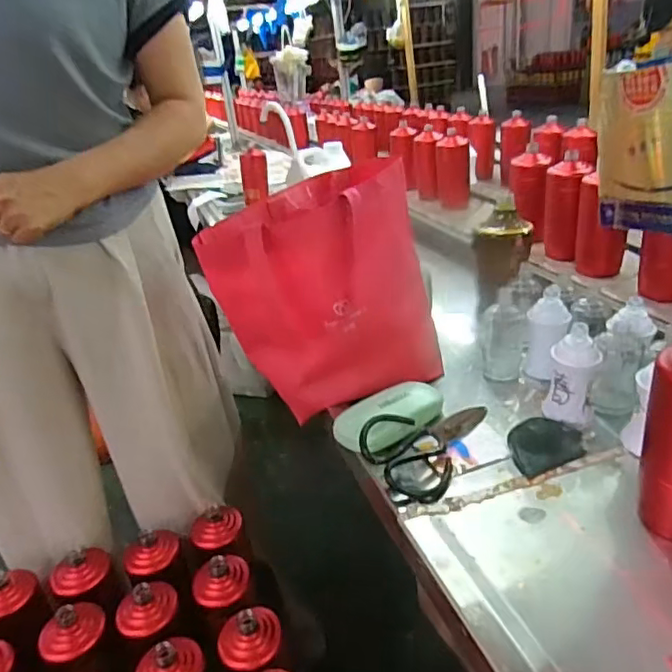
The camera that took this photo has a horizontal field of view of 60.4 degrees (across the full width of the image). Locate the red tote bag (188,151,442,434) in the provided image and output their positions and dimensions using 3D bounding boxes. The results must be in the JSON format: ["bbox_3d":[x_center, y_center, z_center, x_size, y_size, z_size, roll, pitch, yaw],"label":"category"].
[{"bbox_3d":[-0.001,-0.061,0.768,0.203,0.250,0.257,18,36,39],"label":"red tote bag"}]

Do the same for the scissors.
[{"bbox_3d":[0.116,0.134,0.651,0.187,0.020,0.106,-2,49,-29],"label":"scissors"}]

